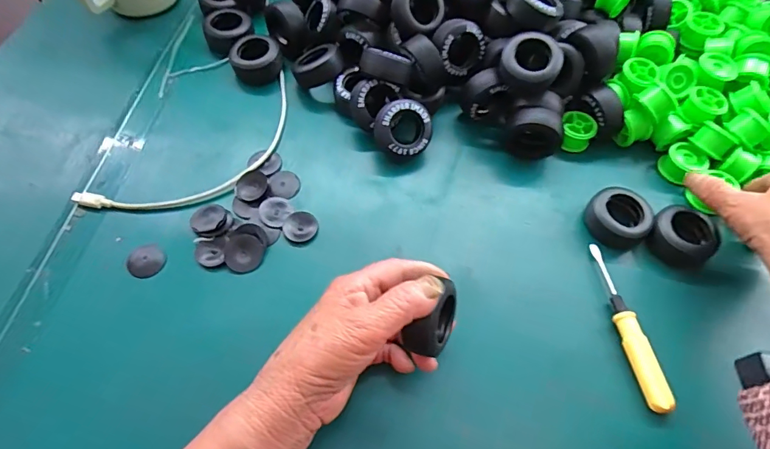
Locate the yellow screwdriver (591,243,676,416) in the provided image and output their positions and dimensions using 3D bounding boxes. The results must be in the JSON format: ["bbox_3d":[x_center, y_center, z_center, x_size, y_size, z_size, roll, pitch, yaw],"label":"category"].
[{"bbox_3d":[0.177,0.071,0.328,0.015,0.016,0.124,-6,61,-6],"label":"yellow screwdriver"}]

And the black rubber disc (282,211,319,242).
[{"bbox_3d":[-0.068,0.001,0.361,0.026,0.004,0.028,1,60,-2],"label":"black rubber disc"}]

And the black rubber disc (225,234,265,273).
[{"bbox_3d":[-0.109,0.022,0.344,0.029,0.004,0.029,2,78,-8],"label":"black rubber disc"}]

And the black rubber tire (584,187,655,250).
[{"bbox_3d":[0.196,-0.005,0.373,0.049,0.022,0.044,14,61,5],"label":"black rubber tire"}]

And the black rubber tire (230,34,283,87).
[{"bbox_3d":[-0.127,-0.162,0.444,0.047,0.032,0.044,-13,62,-10],"label":"black rubber tire"}]

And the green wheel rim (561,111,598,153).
[{"bbox_3d":[0.178,-0.084,0.418,0.032,0.021,0.037,27,62,12],"label":"green wheel rim"}]

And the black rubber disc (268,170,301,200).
[{"bbox_3d":[-0.085,-0.035,0.379,0.025,0.005,0.029,9,60,2],"label":"black rubber disc"}]

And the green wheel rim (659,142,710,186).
[{"bbox_3d":[0.271,-0.057,0.406,0.033,0.020,0.029,41,66,18],"label":"green wheel rim"}]

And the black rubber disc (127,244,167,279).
[{"bbox_3d":[-0.180,0.027,0.336,0.025,0.004,0.025,1,60,-2],"label":"black rubber disc"}]

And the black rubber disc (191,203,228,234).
[{"bbox_3d":[-0.140,-0.005,0.355,0.026,0.004,0.029,6,60,0],"label":"black rubber disc"}]

